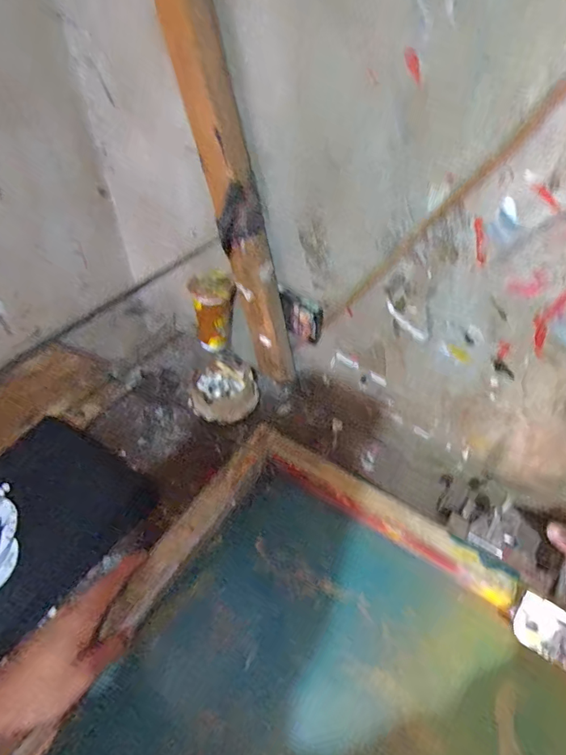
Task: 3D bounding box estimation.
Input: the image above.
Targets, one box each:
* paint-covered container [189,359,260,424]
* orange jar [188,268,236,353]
[{"bbox_3d":[-0.082,0.019,0.642,0.092,0.035,0.094,1,46,-1],"label":"paint-covered container"},{"bbox_3d":[-0.107,-0.101,0.705,0.066,0.107,0.057,-5,46,-9],"label":"orange jar"}]

